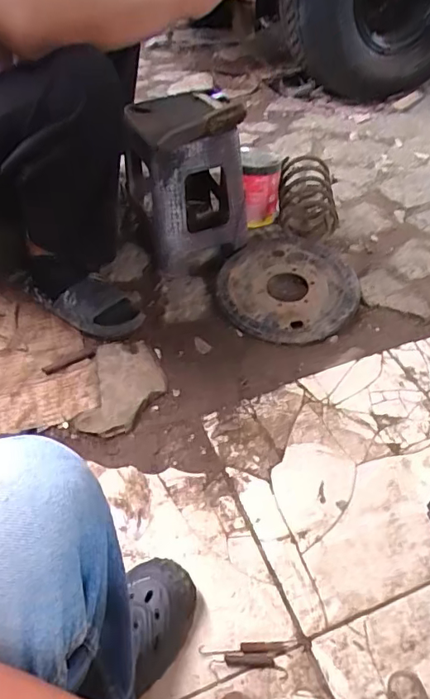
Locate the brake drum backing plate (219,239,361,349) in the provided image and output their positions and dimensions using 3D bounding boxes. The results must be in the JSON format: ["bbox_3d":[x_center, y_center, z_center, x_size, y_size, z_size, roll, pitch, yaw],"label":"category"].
[{"bbox_3d":[0.161,-0.133,1.169,0.308,0.065,0.316,-4,45,2],"label":"brake drum backing plate"}]

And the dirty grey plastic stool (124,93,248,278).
[{"bbox_3d":[-0.047,-0.349,1.174,0.230,0.348,0.198,-8,45,-2],"label":"dirty grey plastic stool"}]

